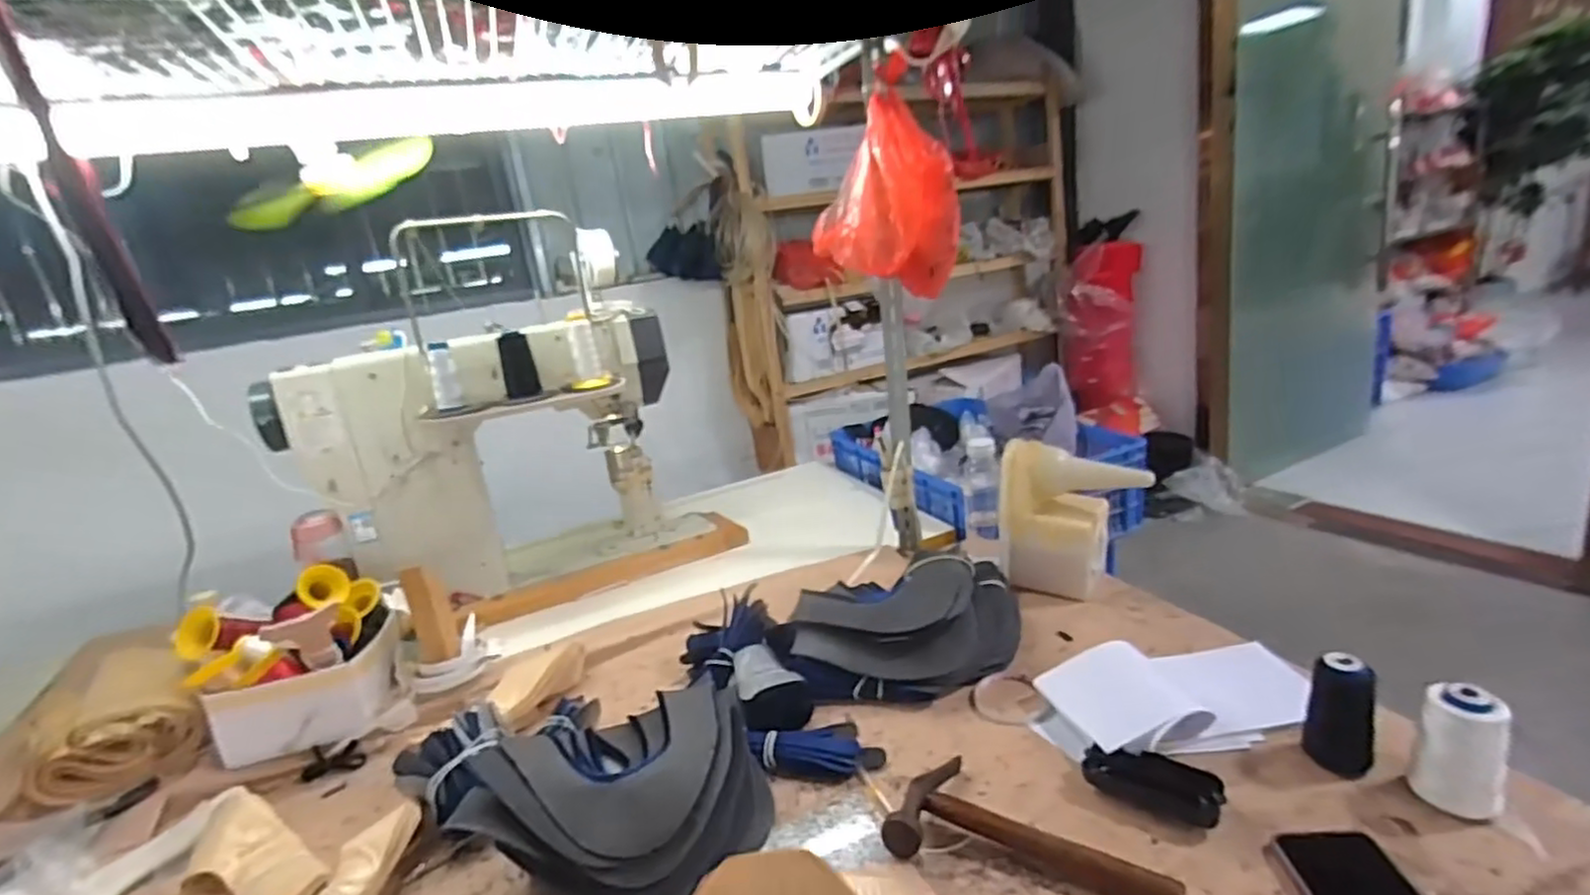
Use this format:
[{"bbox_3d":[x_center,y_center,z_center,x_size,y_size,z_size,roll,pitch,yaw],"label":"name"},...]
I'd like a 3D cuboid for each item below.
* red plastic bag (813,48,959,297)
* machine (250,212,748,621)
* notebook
[{"bbox_3d":[0.119,-0.353,0.932,0.197,0.273,0.133,-7,16,7],"label":"red plastic bag"},{"bbox_3d":[-0.464,-0.003,1.134,0.652,0.480,0.221,-15,17,-22],"label":"machine"},{"bbox_3d":[0.397,0.260,0.718,0.277,0.044,0.144,-9,16,-8],"label":"notebook"}]

